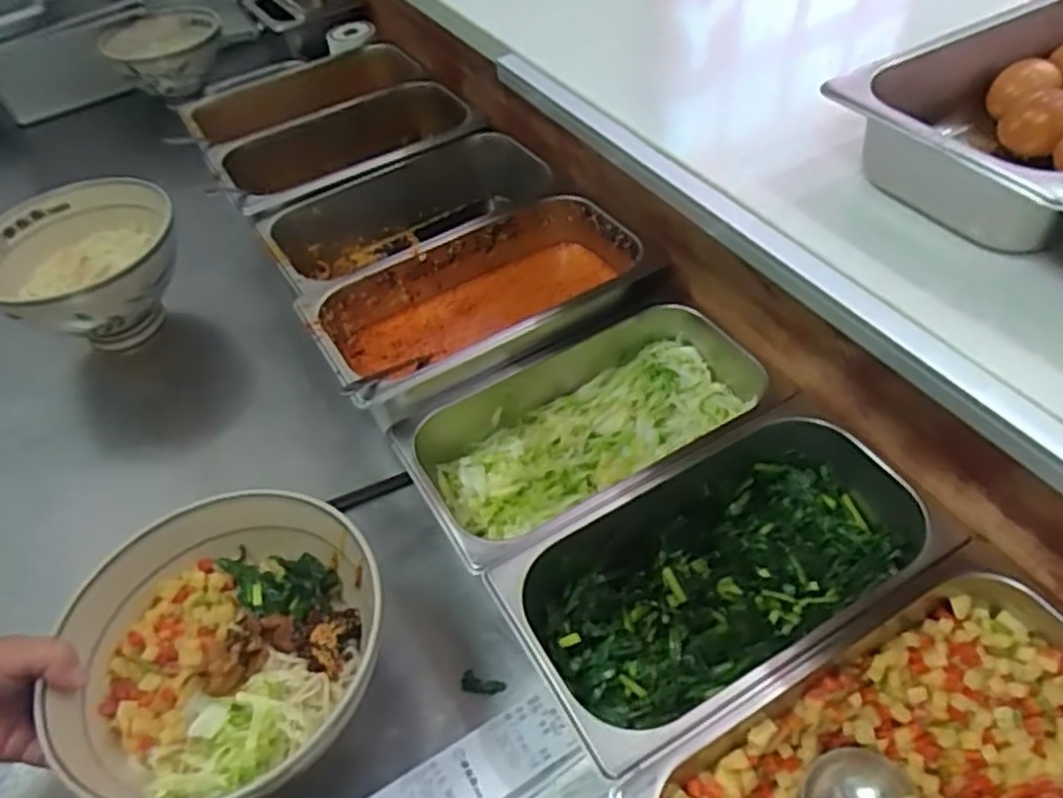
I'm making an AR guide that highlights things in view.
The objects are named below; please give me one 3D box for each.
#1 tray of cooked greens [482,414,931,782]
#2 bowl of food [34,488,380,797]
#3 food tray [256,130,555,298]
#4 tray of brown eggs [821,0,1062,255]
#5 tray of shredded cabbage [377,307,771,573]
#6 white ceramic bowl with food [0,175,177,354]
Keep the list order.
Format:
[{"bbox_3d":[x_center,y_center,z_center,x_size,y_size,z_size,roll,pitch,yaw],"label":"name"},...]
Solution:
[{"bbox_3d":[0.152,0.140,0.590,0.335,0.087,0.167,-25,49,-19],"label":"tray of cooked greens"},{"bbox_3d":[-0.216,0.175,0.531,0.206,0.067,0.214,1,46,5],"label":"bowl of food"},{"bbox_3d":[-0.122,-0.188,0.876,0.338,0.104,0.169,-26,49,-20],"label":"food tray"},{"bbox_3d":[0.357,-0.188,0.482,0.313,0.078,0.169,-23,49,-18],"label":"tray of brown eggs"},{"bbox_3d":[0.062,0.037,0.687,0.331,0.083,0.163,-24,49,-19],"label":"tray of shredded cabbage"},{"bbox_3d":[-0.488,-0.126,0.854,0.211,0.147,0.186,-27,50,-21],"label":"white ceramic bowl with food"}]

